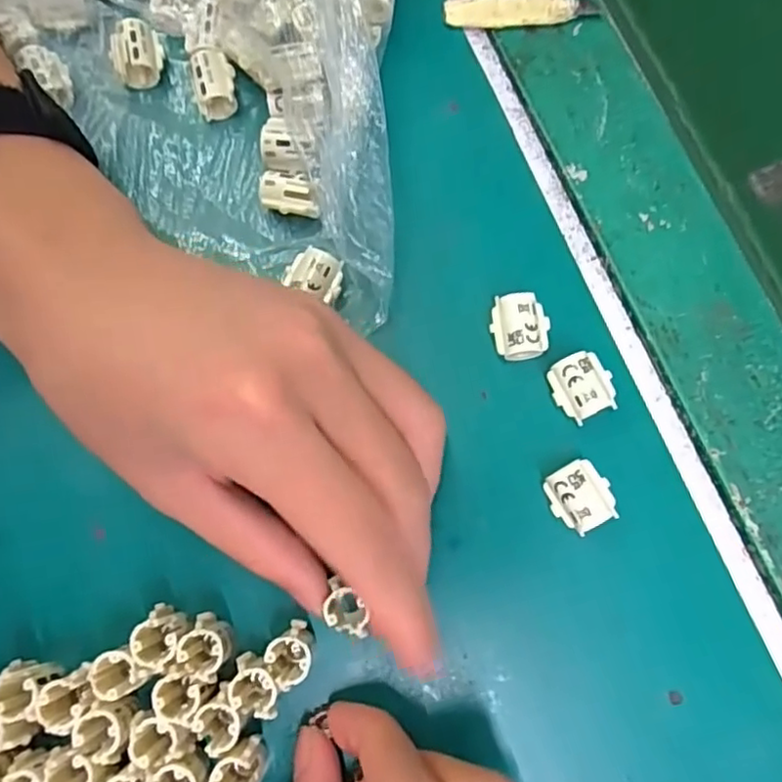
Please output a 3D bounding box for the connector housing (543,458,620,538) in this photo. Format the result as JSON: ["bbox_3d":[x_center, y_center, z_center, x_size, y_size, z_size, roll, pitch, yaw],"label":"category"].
[{"bbox_3d":[0.064,0.036,0.219,0.018,0.011,0.022,-31,80,-6],"label":"connector housing"}]

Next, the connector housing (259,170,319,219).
[{"bbox_3d":[-0.037,-0.072,0.242,0.022,0.012,0.012,13,78,3],"label":"connector housing"}]

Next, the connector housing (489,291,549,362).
[{"bbox_3d":[0.046,-0.022,0.231,0.020,0.013,0.023,-3,78,-1],"label":"connector housing"}]

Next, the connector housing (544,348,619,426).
[{"bbox_3d":[0.067,-0.002,0.226,0.019,0.011,0.022,-31,80,-6],"label":"connector housing"}]

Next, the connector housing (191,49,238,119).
[{"bbox_3d":[-0.068,-0.119,0.251,0.015,0.013,0.021,-8,78,-2],"label":"connector housing"}]

